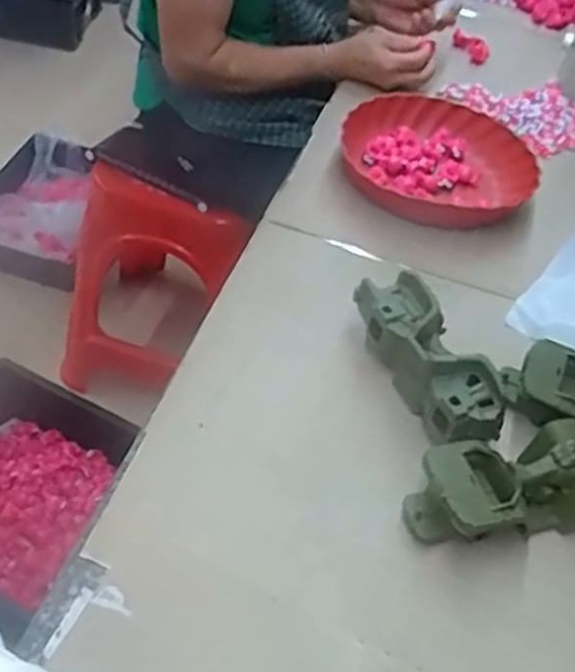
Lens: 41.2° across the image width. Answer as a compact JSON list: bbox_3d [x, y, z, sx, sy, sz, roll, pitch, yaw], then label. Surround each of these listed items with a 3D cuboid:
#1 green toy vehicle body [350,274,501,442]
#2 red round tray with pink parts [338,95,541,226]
[{"bbox_3d":[0.125,0.027,0.697,0.060,0.074,0.191,-13,51,-21],"label":"green toy vehicle body"},{"bbox_3d":[0.185,-0.219,0.959,0.243,0.049,0.230,32,49,19],"label":"red round tray with pink parts"}]

